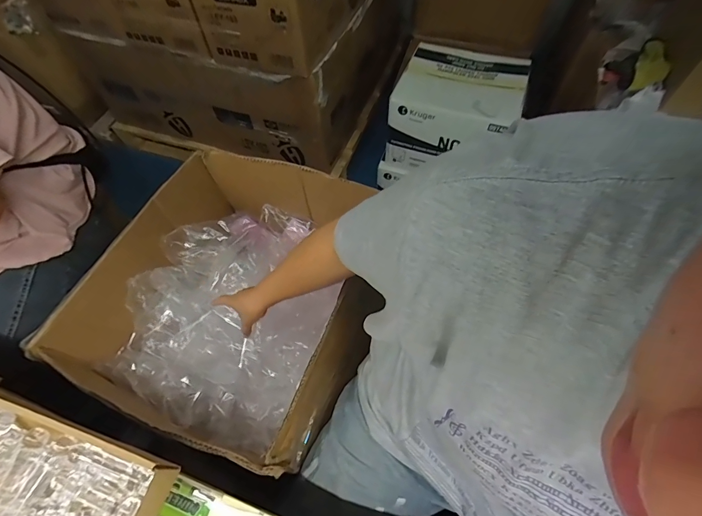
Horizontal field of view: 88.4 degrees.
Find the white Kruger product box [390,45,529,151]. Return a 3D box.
[{"bbox_3d":[0.320,-0.482,1.087,0.355,0.160,0.262,25,64,16],"label":"white Kruger product box"}]

